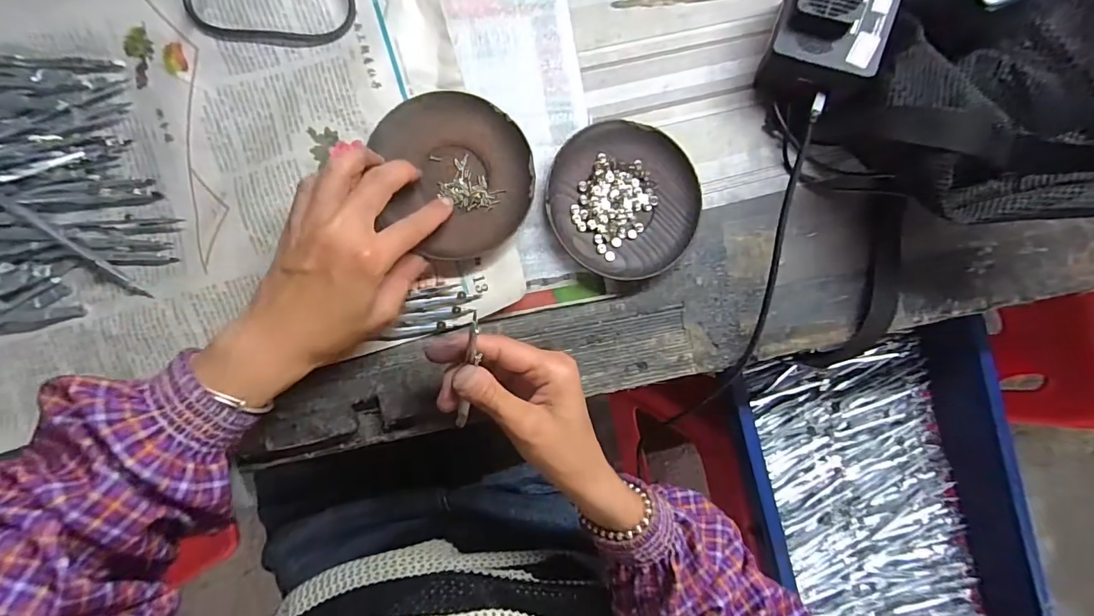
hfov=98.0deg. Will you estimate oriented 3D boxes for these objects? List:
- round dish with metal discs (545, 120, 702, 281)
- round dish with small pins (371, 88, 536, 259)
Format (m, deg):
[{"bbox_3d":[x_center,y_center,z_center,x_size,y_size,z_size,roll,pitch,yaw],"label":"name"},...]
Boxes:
[{"bbox_3d":[0.057,-0.080,0.361,0.116,0.016,0.111,0,89,-7],"label":"round dish with metal discs"},{"bbox_3d":[-0.064,-0.095,0.343,0.104,0.011,0.116,-11,91,-8],"label":"round dish with small pins"}]

